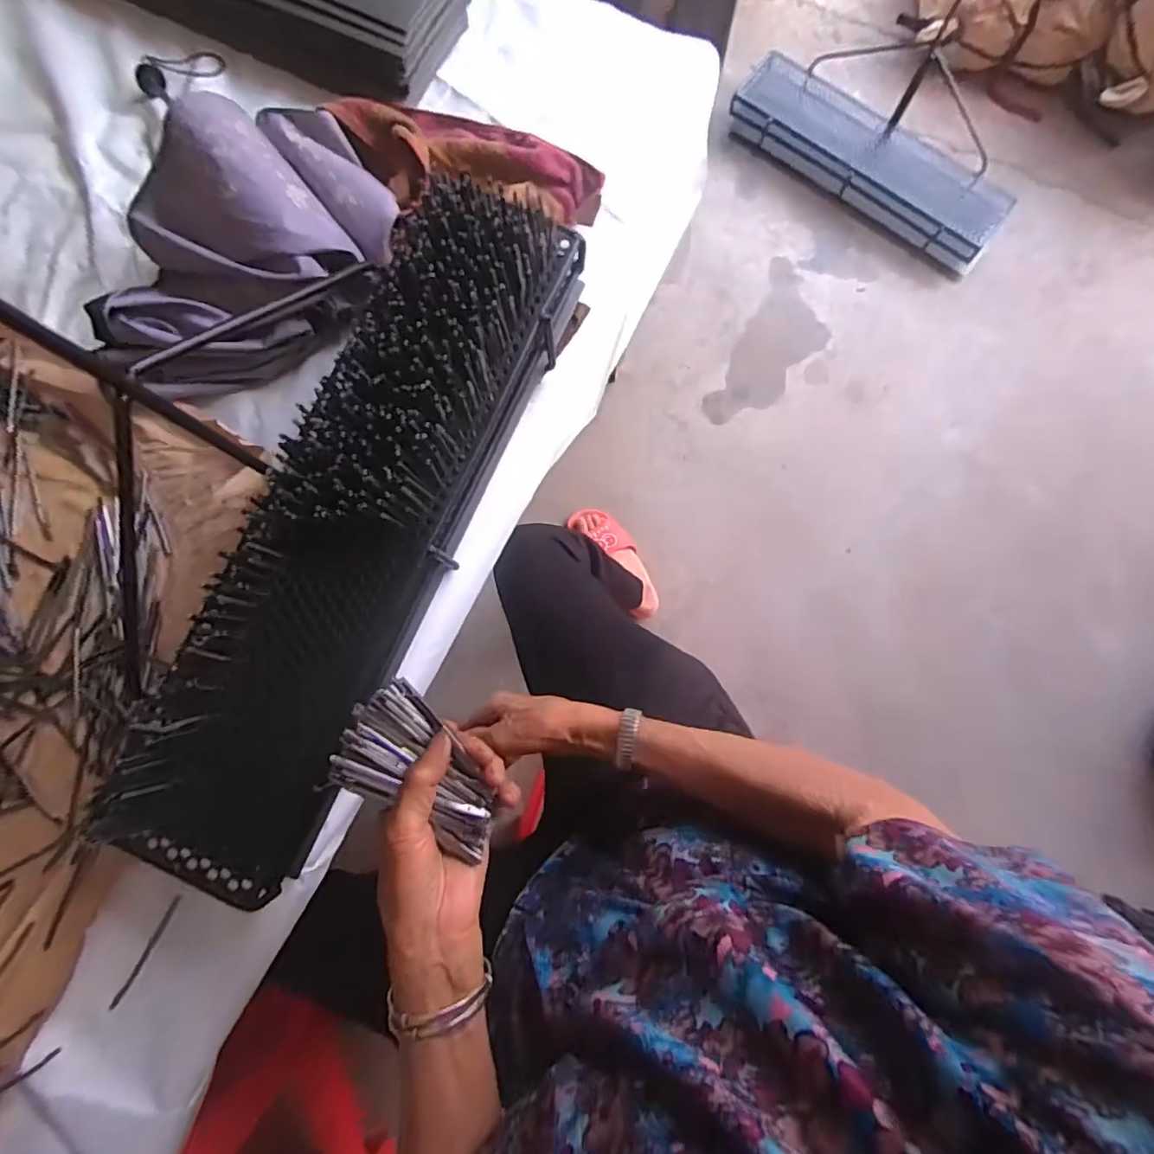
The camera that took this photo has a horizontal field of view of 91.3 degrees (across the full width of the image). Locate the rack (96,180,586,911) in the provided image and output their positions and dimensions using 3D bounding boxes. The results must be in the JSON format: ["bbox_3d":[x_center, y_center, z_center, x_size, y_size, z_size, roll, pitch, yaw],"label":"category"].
[{"bbox_3d":[-0.173,-0.042,0.477,0.144,0.111,0.611,26,83,6],"label":"rack"}]

